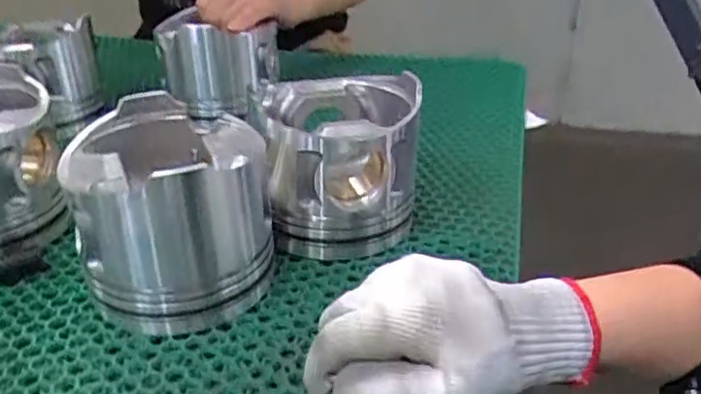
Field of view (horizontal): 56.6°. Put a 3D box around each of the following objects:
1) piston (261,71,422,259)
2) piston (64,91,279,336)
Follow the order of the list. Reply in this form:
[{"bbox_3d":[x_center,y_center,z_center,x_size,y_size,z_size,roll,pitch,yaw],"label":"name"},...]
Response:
[{"bbox_3d":[-0.006,-0.022,0.446,0.104,0.096,0.100,-1,31,-3],"label":"piston"},{"bbox_3d":[-0.101,0.009,0.381,0.102,0.097,0.102,-7,32,-14],"label":"piston"}]

